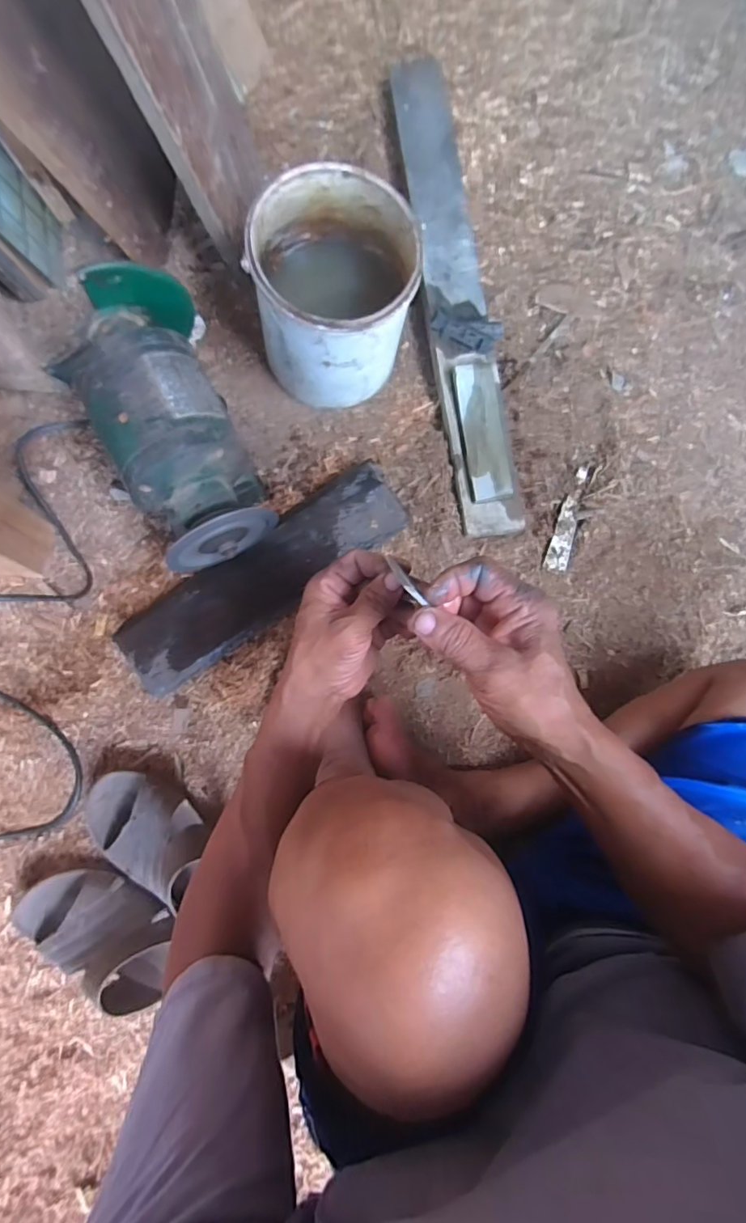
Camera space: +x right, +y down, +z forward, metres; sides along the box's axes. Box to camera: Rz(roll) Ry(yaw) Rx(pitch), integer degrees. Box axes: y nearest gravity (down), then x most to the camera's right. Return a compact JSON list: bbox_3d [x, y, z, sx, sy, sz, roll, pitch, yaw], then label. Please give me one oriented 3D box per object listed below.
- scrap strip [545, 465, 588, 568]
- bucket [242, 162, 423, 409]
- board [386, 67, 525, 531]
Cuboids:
[{"bbox_3d":[0.264,-0.127,0.696,0.028,0.010,0.154,18,85,1],"label":"scrap strip"},{"bbox_3d":[-0.044,-0.366,0.616,0.166,0.184,0.172,0,85,-1],"label":"bucket"},{"bbox_3d":[0.108,-0.427,0.702,0.081,0.051,0.658,-9,86,-2],"label":"board"}]

